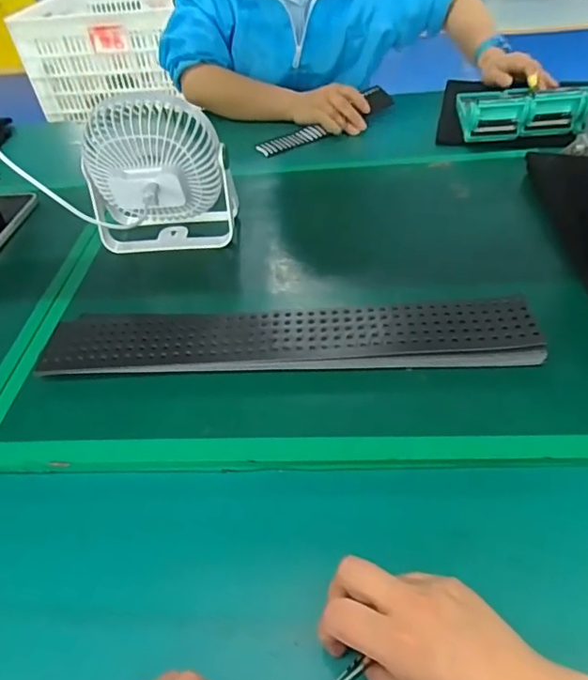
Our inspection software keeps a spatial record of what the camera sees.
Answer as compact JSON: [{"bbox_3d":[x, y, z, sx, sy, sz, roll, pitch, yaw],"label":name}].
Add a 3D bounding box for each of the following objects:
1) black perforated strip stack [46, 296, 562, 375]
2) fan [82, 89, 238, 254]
[{"bbox_3d":[-0.014,-0.003,0.499,0.458,0.027,0.078,0,43,5],"label":"black perforated strip stack"},{"bbox_3d":[-0.151,-0.174,0.579,0.158,0.163,0.077,-4,43,1],"label":"fan"}]

